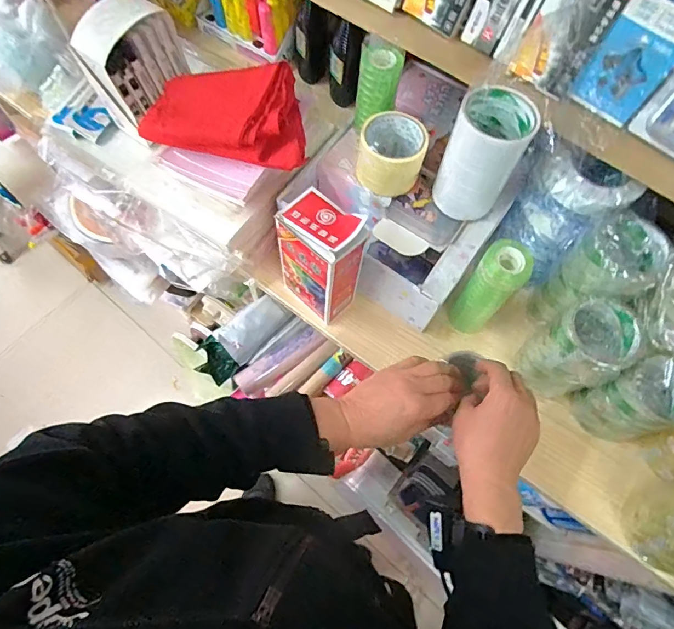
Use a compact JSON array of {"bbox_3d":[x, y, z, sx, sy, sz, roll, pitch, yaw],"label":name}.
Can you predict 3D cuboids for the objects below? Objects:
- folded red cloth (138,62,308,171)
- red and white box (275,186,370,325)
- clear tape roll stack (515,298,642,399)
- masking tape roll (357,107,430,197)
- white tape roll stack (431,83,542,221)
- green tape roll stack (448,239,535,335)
[{"bbox_3d":[-0.153,-0.268,0.585,0.222,0.053,0.145,1,69,-2],"label":"folded red cloth"},{"bbox_3d":[-0.023,-0.073,0.569,0.101,0.188,0.068,39,72,12],"label":"red and white box"},{"bbox_3d":[0.309,0.049,0.569,0.091,0.142,0.088,-40,75,-16],"label":"clear tape roll stack"},{"bbox_3d":[0.077,-0.222,0.609,0.090,0.069,0.095,1,69,-2],"label":"masking tape roll"},{"bbox_3d":[0.188,-0.206,0.561,0.088,0.149,0.091,27,70,8],"label":"white tape roll stack"},{"bbox_3d":[0.200,-0.029,0.585,0.059,0.170,0.050,36,72,11],"label":"green tape roll stack"}]

